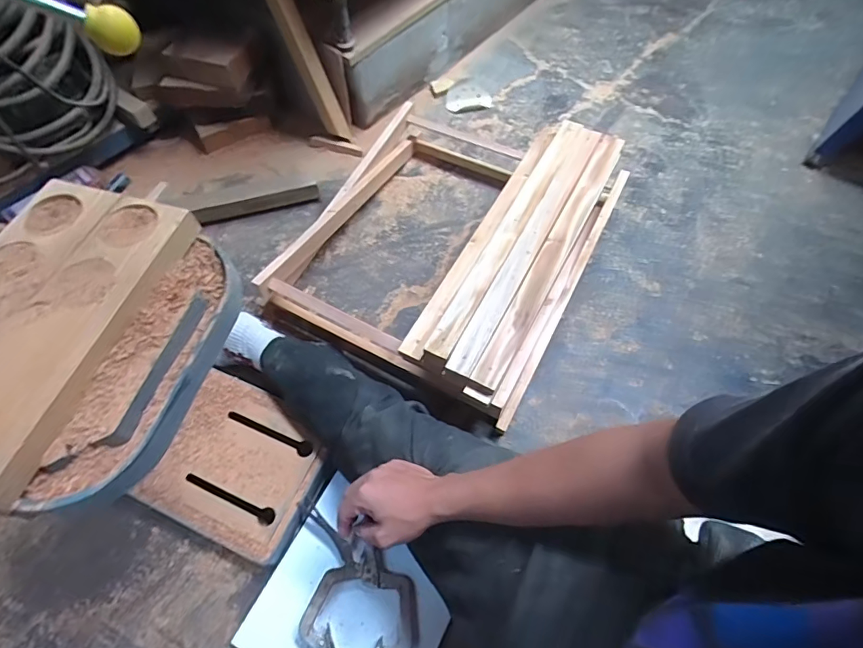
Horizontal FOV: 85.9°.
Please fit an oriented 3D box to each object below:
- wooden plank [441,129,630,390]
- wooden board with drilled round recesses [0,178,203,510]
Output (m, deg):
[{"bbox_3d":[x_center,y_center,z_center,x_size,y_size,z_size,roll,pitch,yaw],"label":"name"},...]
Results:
[{"bbox_3d":[0.206,-0.154,0.804,0.083,0.022,0.603,30,61,6],"label":"wooden plank"},{"bbox_3d":[-0.319,-0.006,0.366,0.155,0.019,0.252,12,61,8],"label":"wooden board with drilled round recesses"}]

